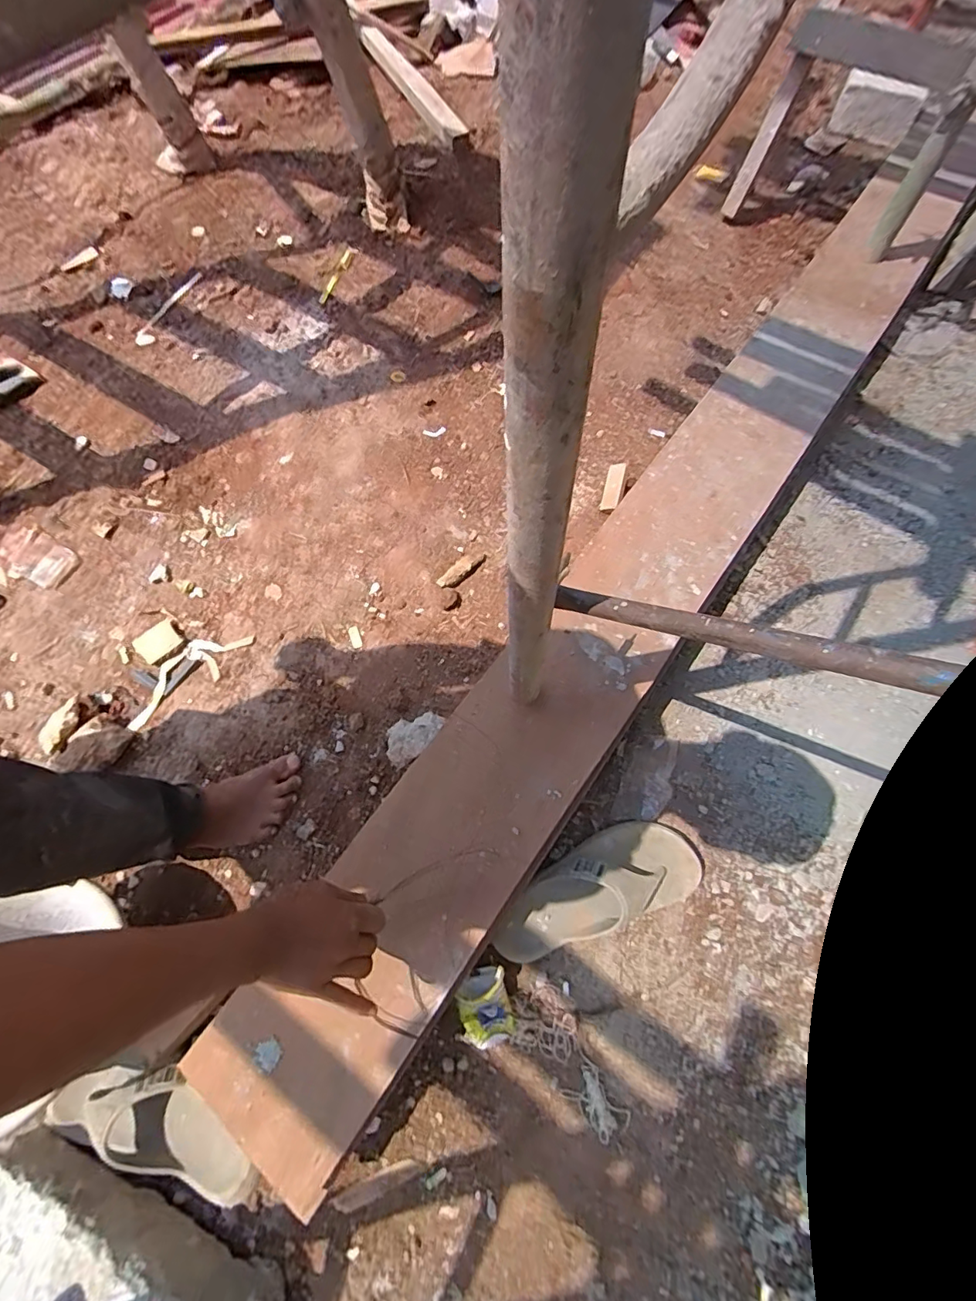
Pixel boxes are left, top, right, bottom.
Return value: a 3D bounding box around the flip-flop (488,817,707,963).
[{"bbox_3d":[0.149,0.323,0.695,0.294,0.079,0.116,-18,71,-5],"label":"flip-flop"}]

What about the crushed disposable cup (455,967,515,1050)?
[{"bbox_3d":[-0.006,0.474,0.663,0.069,0.066,0.083,-12,71,-3],"label":"crushed disposable cup"}]

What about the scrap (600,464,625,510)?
[{"bbox_3d":[0.236,-0.310,0.956,0.032,0.009,0.092,11,87,20],"label":"scrap"}]

